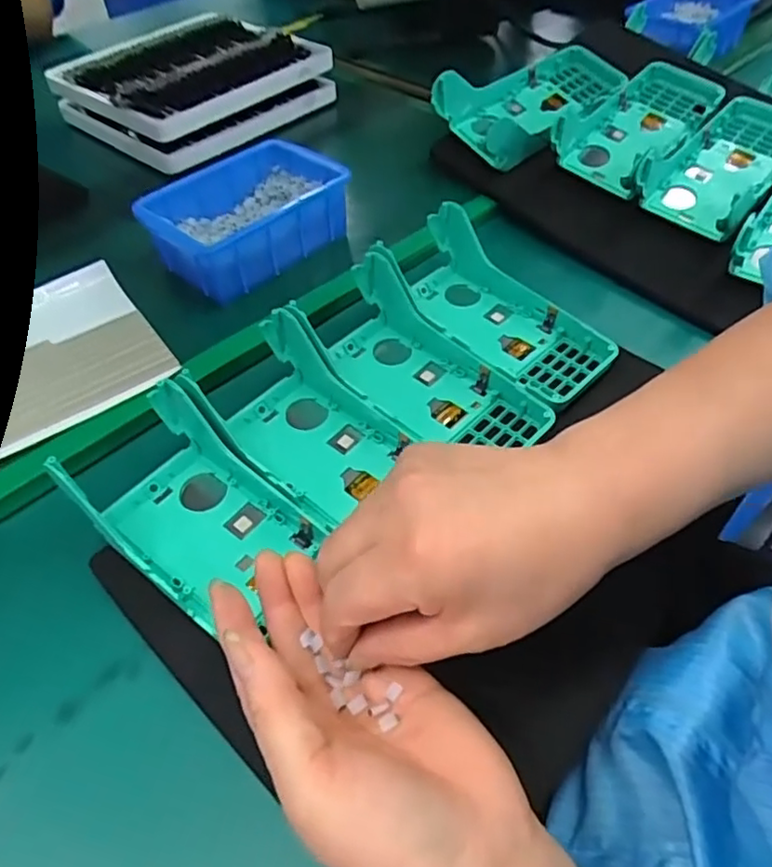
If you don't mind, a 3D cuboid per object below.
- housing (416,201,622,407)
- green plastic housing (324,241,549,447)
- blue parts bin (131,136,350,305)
[{"bbox_3d":[0.074,-0.090,0.426,0.076,0.050,0.161,-36,57,-27],"label":"housing"},{"bbox_3d":[0.020,-0.048,0.389,0.080,0.056,0.169,-36,57,-27],"label":"green plastic housing"},{"bbox_3d":[-0.114,-0.175,0.499,0.159,0.052,0.111,-36,57,-27],"label":"blue parts bin"}]

